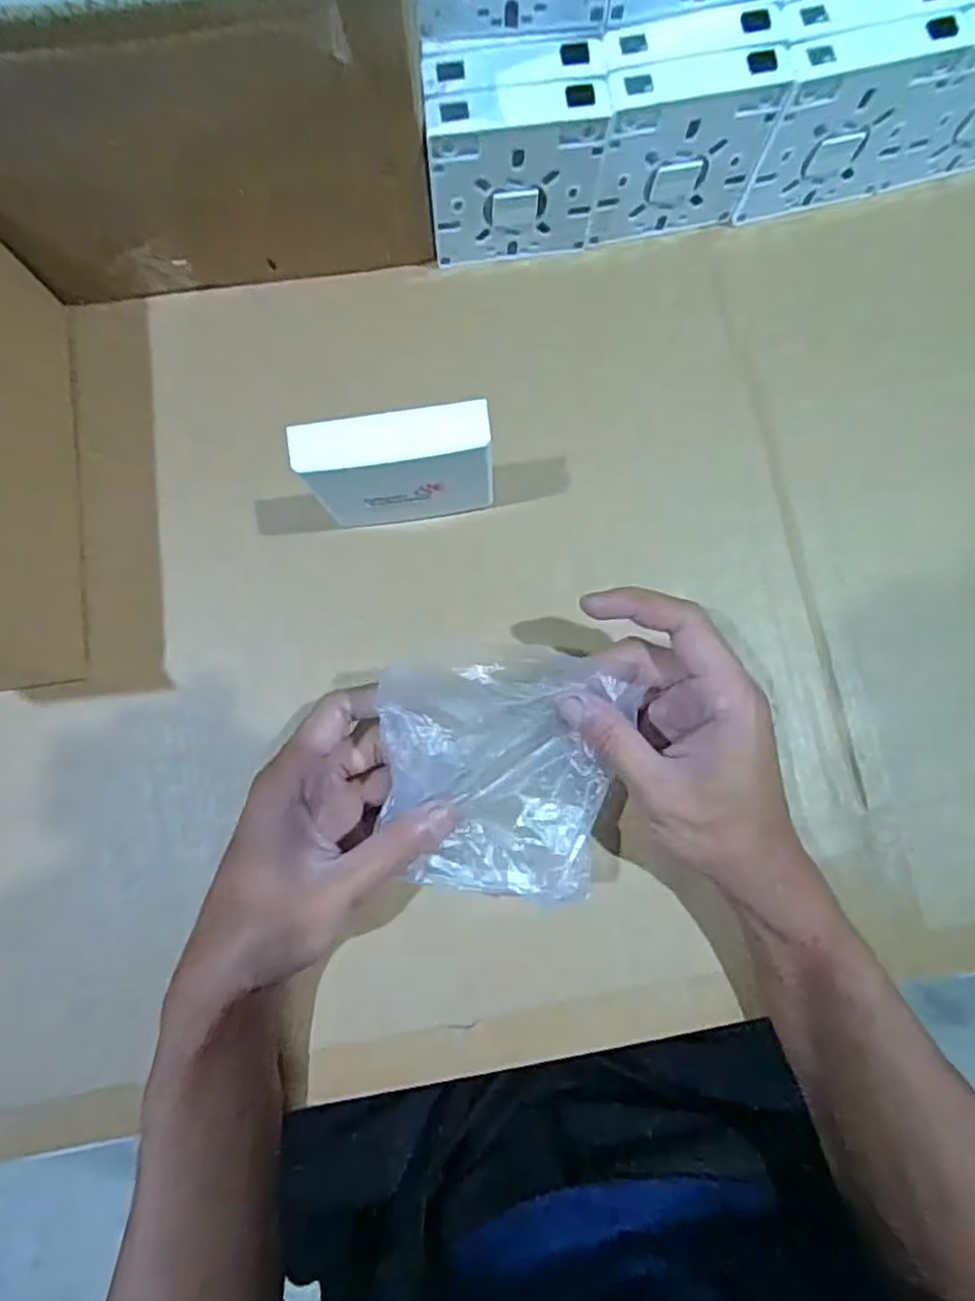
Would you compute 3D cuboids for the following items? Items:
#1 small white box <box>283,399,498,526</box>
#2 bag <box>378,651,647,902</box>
[{"bbox_3d":[-0.040,-0.085,0.323,0.084,0.086,0.024,-9,81,-1],"label":"small white box"},{"bbox_3d":[0.009,0.054,0.293,0.105,0.035,0.103,2,83,0],"label":"bag"}]

